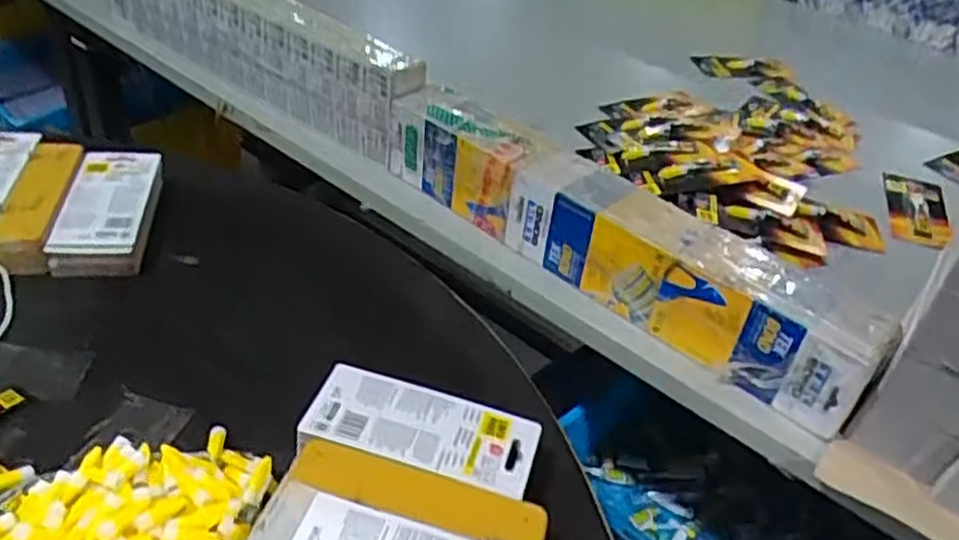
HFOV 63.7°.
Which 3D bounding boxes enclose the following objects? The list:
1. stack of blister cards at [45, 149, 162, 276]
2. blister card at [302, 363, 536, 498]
[{"bbox_3d":[-0.343,-0.060,0.723,0.075,0.034,0.171,-2,37,-12],"label":"stack of blister cards"},{"bbox_3d":[-0.039,0.108,0.544,0.158,0.008,0.071,14,37,9],"label":"blister card"}]

